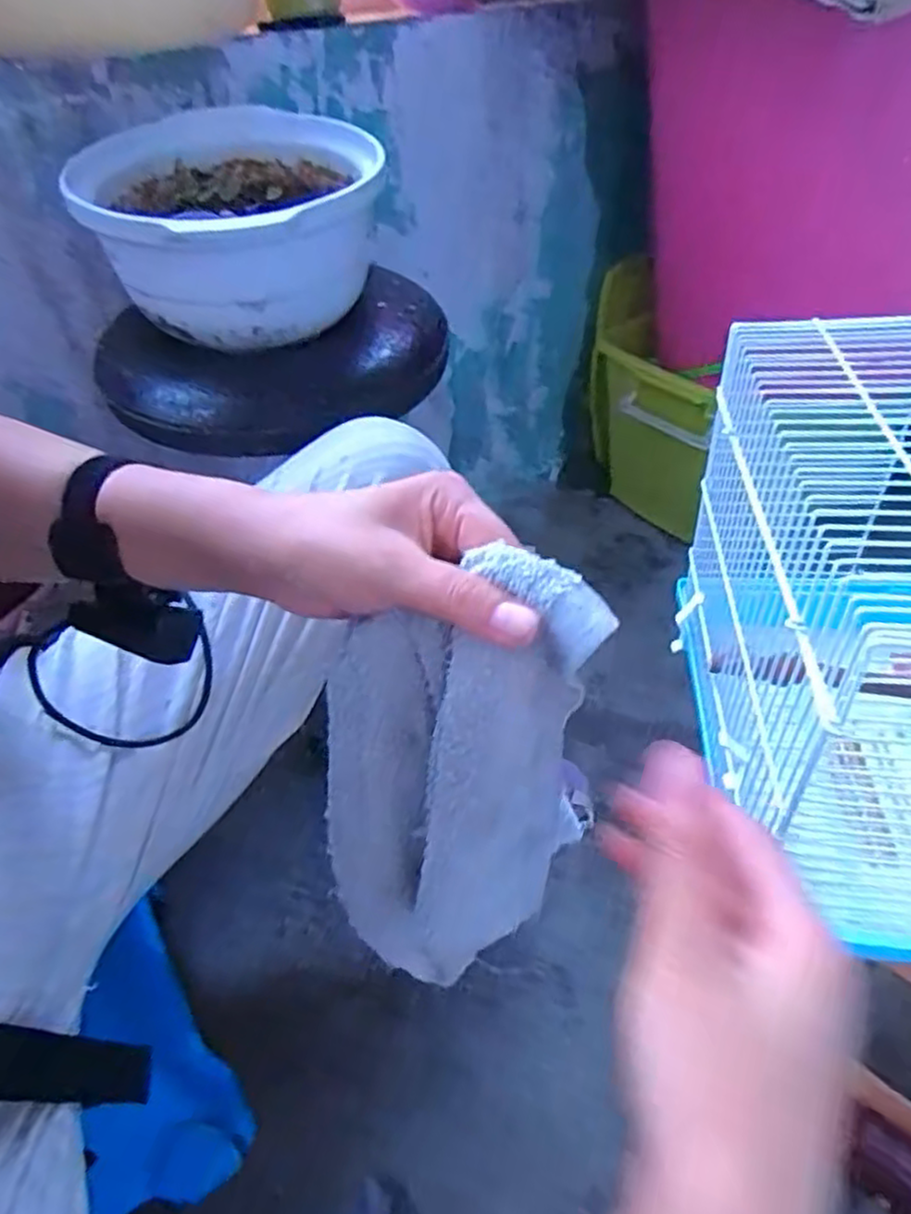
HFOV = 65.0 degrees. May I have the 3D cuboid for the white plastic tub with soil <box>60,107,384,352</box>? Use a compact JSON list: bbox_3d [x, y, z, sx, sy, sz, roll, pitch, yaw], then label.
[{"bbox_3d":[-0.183,-0.327,0.624,0.232,0.132,0.251,-14,44,-10],"label":"white plastic tub with soil"}]

